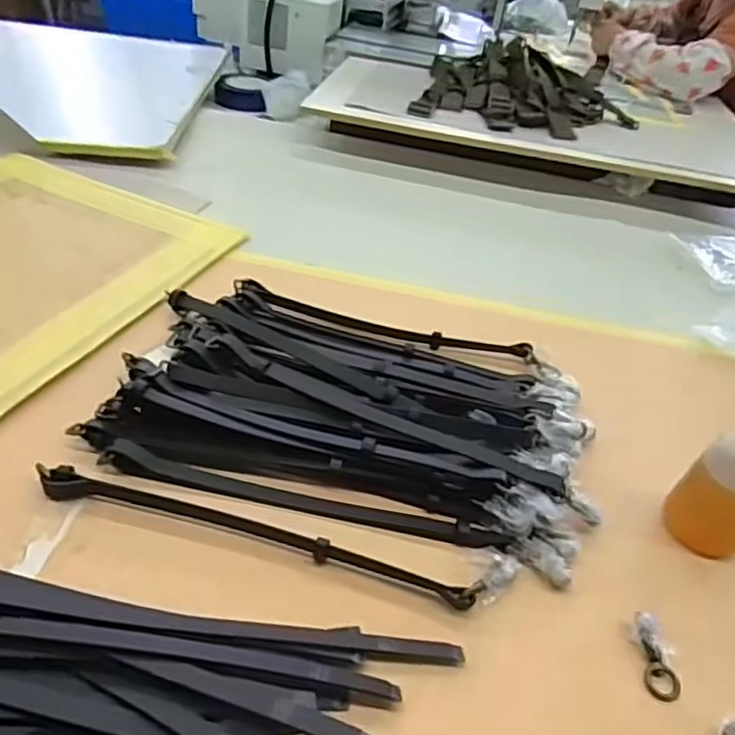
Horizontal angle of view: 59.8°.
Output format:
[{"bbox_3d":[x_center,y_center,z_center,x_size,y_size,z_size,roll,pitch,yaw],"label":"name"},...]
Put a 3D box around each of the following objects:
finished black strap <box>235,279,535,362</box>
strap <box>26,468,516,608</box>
[{"bbox_3d":[0.016,-0.054,0.715,0.334,0.019,0.029,12,37,7],"label":"finished black strap"},{"bbox_3d":[-0.070,0.122,0.472,0.354,0.022,0.041,10,37,4],"label":"strap"}]

